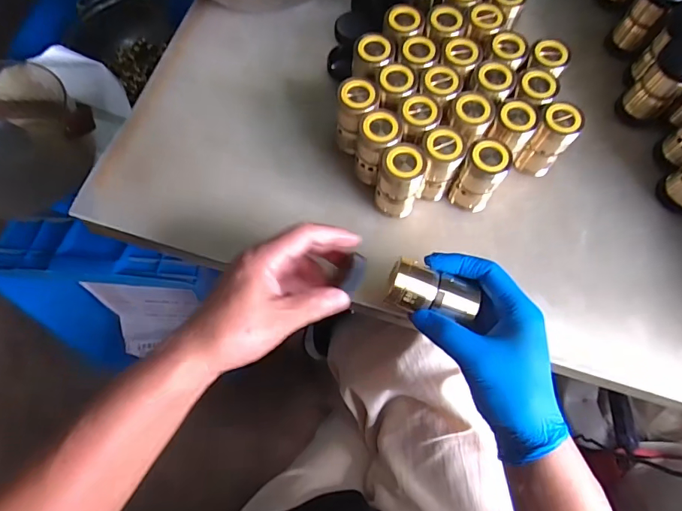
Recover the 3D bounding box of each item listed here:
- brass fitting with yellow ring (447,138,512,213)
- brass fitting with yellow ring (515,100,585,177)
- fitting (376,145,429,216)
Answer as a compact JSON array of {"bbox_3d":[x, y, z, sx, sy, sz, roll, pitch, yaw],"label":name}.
[{"bbox_3d":[0.132,-0.075,0.417,0.036,0.076,0.037,1,70,-2],"label":"brass fitting with yellow ring"},{"bbox_3d":[0.203,-0.111,0.431,0.035,0.075,0.034,1,70,-2],"label":"brass fitting with yellow ring"},{"bbox_3d":[0.055,-0.068,0.413,0.040,0.075,0.037,9,69,1],"label":"fitting"}]

